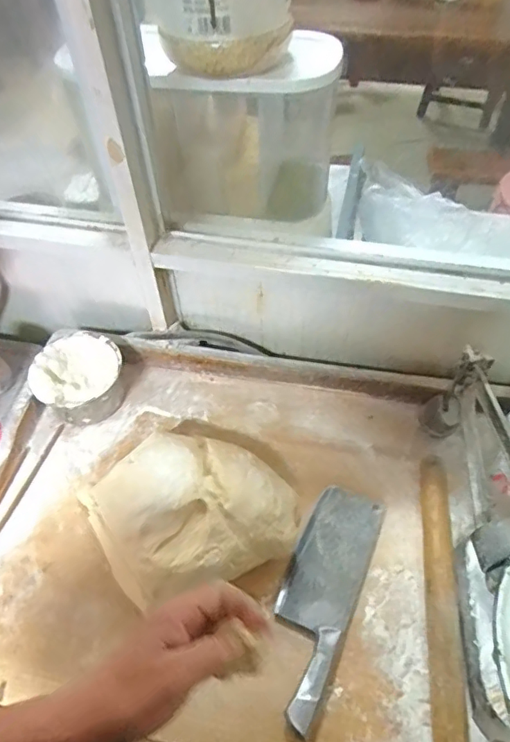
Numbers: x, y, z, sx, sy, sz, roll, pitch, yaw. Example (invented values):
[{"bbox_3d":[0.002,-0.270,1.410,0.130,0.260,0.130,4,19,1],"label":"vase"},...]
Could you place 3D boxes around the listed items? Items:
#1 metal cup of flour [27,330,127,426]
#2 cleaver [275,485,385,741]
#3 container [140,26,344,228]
[{"bbox_3d":[-0.263,0.013,0.802,0.127,0.078,0.120,-1,52,1],"label":"metal cup of flour"},{"bbox_3d":[0.079,0.267,0.648,0.090,0.020,0.278,20,56,17],"label":"cleaver"},{"bbox_3d":[-0.013,-0.355,0.765,0.254,0.218,0.131,-10,53,-5],"label":"container"}]

